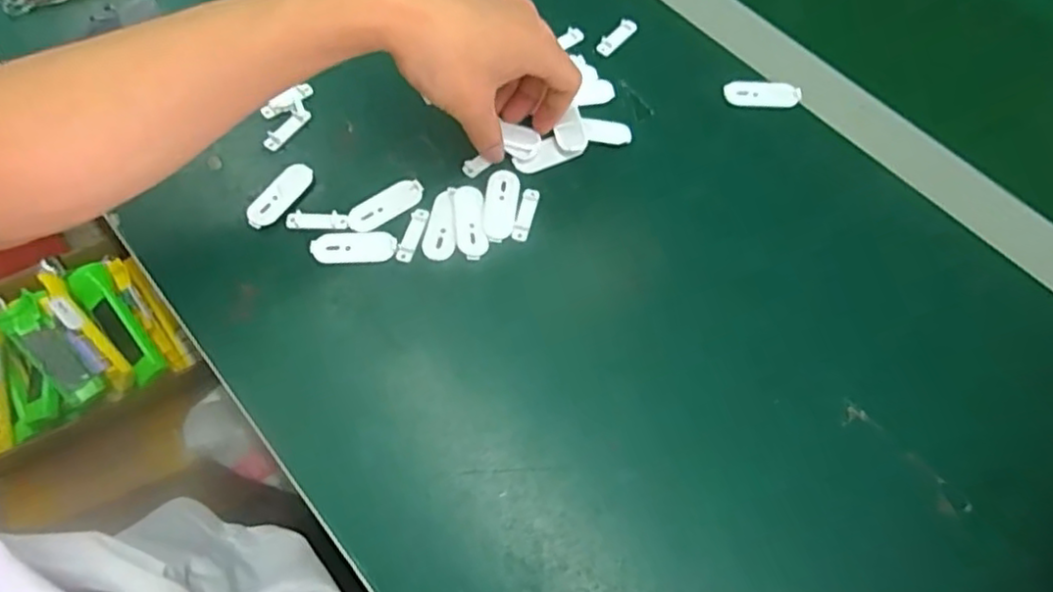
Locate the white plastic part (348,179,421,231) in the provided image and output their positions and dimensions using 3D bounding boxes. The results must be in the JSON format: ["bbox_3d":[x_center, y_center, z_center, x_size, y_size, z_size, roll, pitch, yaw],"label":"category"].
[{"bbox_3d":[-0.086,-0.056,0.410,0.049,0.005,0.020,-30,69,-14],"label":"white plastic part"}]

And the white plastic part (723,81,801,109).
[{"bbox_3d":[0.159,-0.137,0.450,0.049,0.004,0.020,7,65,3],"label":"white plastic part"}]

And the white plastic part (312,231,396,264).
[{"bbox_3d":[-0.102,-0.030,0.394,0.049,0.004,0.020,-2,65,-1],"label":"white plastic part"}]

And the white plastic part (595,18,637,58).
[{"bbox_3d":[0.064,-0.184,0.470,0.012,0.004,0.038,39,68,17],"label":"white plastic part"}]

